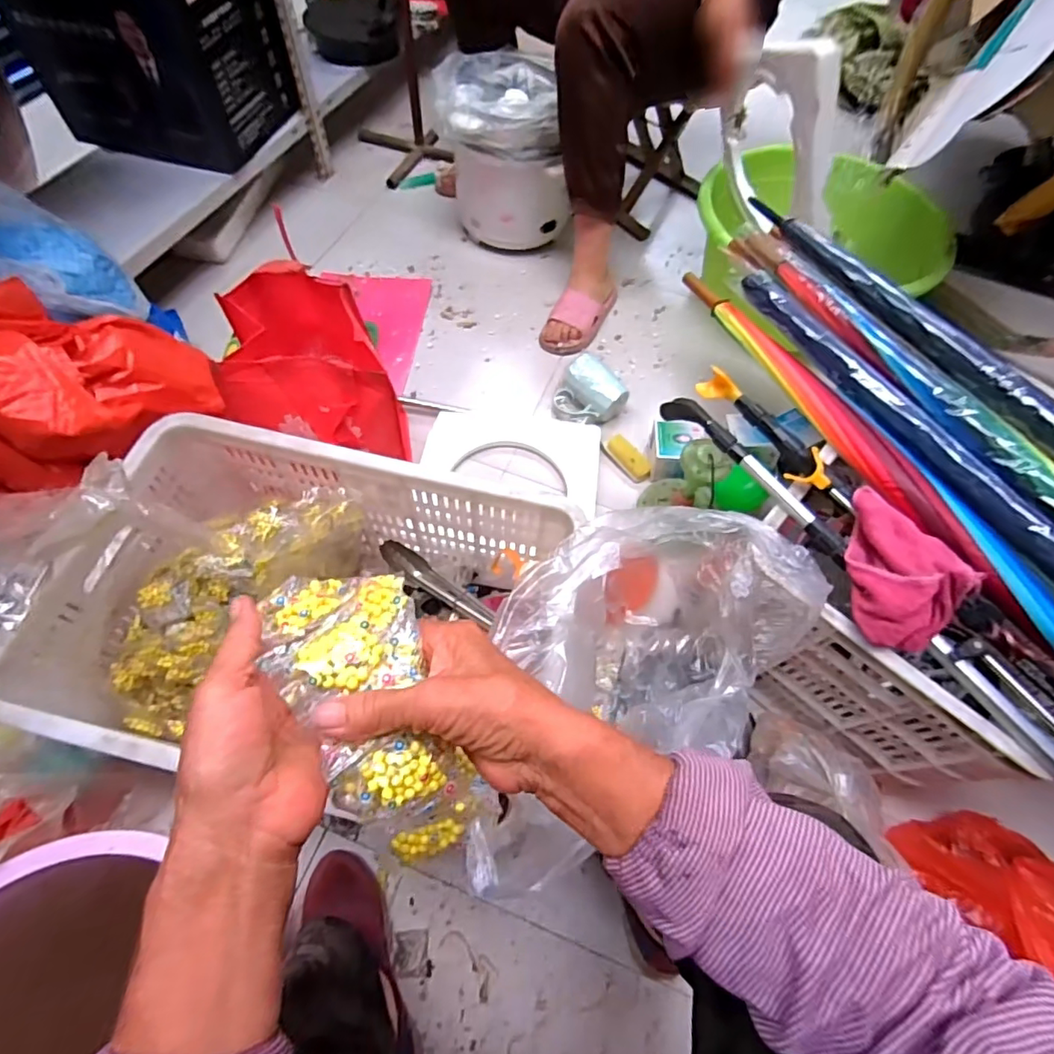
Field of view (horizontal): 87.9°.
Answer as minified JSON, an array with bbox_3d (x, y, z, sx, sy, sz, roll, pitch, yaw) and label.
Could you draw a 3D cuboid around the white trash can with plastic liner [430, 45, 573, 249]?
[{"bbox_3d":[-0.052,-0.778,1.185,0.265,0.304,0.271,1,61,-3],"label":"white trash can with plastic liner"}]

